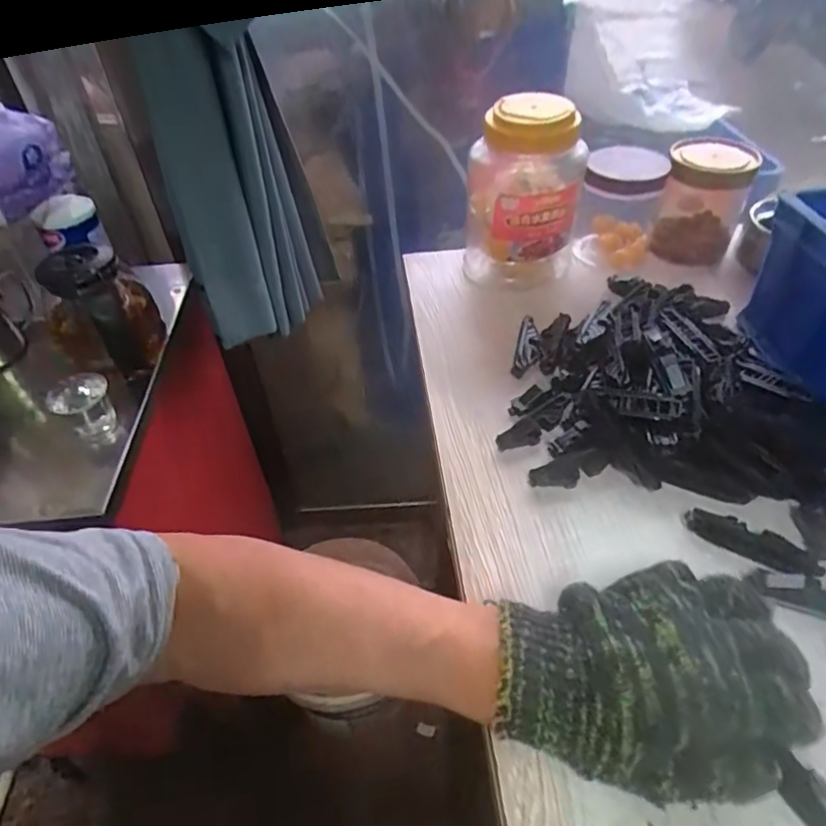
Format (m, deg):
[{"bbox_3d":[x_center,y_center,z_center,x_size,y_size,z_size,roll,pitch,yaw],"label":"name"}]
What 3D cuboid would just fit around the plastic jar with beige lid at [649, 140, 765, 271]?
[{"bbox_3d":[0.306,-0.220,0.625,0.084,0.117,0.077,16,48,19],"label":"plastic jar with beige lid"}]

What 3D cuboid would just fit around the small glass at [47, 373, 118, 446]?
[{"bbox_3d":[-0.312,0.002,0.574,0.054,0.063,0.052,-32,51,-25],"label":"small glass"}]

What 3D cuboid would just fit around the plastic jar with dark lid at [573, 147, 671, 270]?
[{"bbox_3d":[0.215,-0.212,0.617,0.076,0.109,0.087,12,47,16],"label":"plastic jar with dark lid"}]

